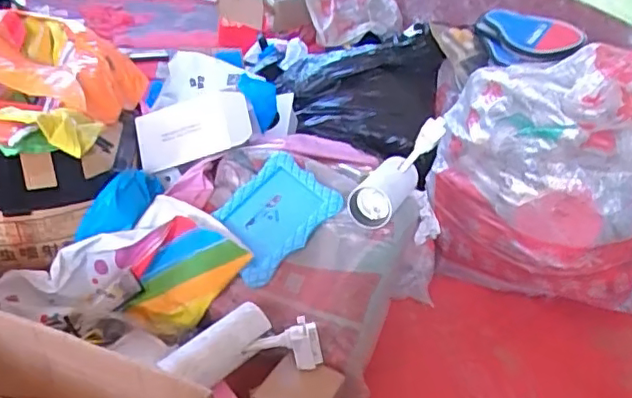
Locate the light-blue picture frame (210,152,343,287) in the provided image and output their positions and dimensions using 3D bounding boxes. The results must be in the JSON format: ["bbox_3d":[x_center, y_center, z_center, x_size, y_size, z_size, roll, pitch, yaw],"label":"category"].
[{"bbox_3d":[-0.083,0.030,1.064,0.162,0.033,0.211,39,79,27],"label":"light-blue picture frame"}]

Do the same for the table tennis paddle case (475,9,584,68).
[{"bbox_3d":[0.479,-0.375,1.399,0.250,0.037,0.153,25,71,37],"label":"table tennis paddle case"}]

